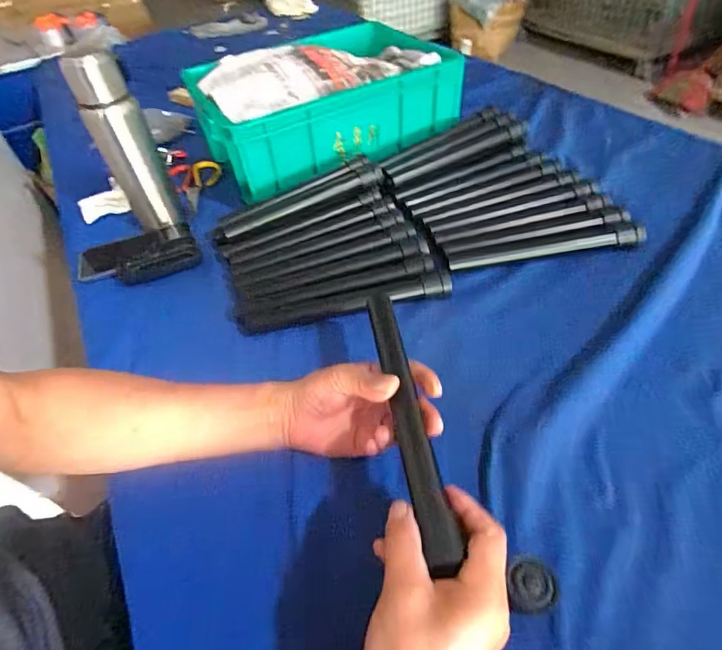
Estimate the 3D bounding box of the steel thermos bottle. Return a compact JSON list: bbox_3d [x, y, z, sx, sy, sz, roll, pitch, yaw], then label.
[{"bbox_3d":[-0.326,-0.244,0.620,0.071,0.247,0.062,-27,49,-17],"label":"steel thermos bottle"}]

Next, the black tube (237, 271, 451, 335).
[{"bbox_3d":[-0.020,-0.030,0.519,0.256,0.023,0.026,-11,46,-2],"label":"black tube"}]

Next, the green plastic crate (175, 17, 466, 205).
[{"bbox_3d":[-0.066,-0.379,0.758,0.387,0.148,0.293,-25,48,-15],"label":"green plastic crate"}]

